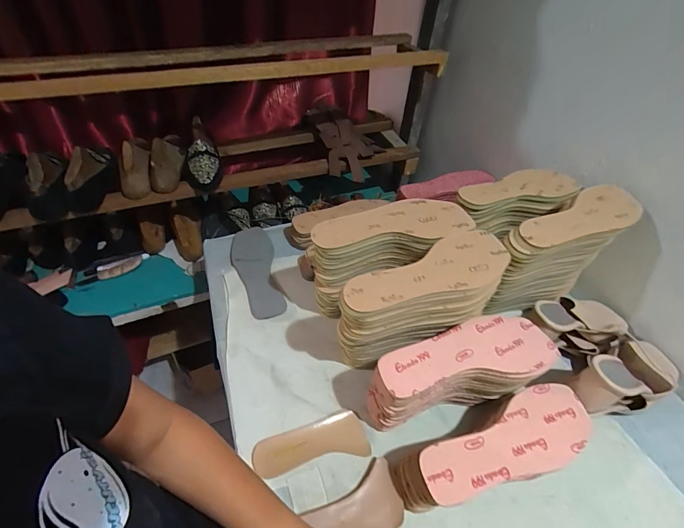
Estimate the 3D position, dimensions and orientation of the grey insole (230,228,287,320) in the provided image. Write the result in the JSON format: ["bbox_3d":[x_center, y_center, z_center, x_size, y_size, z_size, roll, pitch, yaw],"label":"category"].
[{"bbox_3d":[-0.174,0.010,0.675,0.085,0.008,0.241,-9,50,-14],"label":"grey insole"}]

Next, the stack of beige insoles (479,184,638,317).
[{"bbox_3d":[0.347,-0.004,0.554,0.231,0.190,0.073,-21,51,-22],"label":"stack of beige insoles"}]

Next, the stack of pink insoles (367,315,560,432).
[{"bbox_3d":[0.158,0.160,0.471,0.237,0.142,0.086,-12,48,-15],"label":"stack of pink insoles"}]

